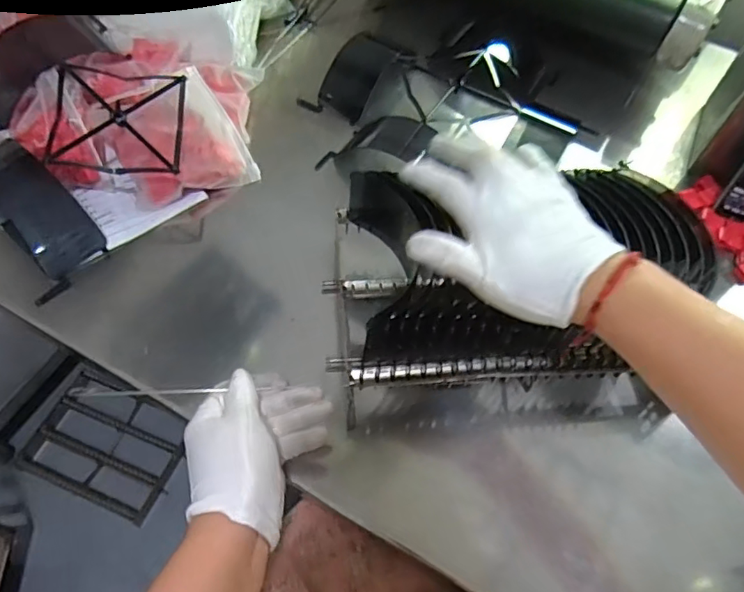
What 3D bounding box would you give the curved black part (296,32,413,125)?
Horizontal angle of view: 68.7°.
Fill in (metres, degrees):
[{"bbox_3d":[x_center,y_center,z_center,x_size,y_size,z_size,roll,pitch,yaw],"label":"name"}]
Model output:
[{"bbox_3d":[-0.009,-0.281,0.689,0.159,0.055,0.068,-38,68,-24],"label":"curved black part"}]

